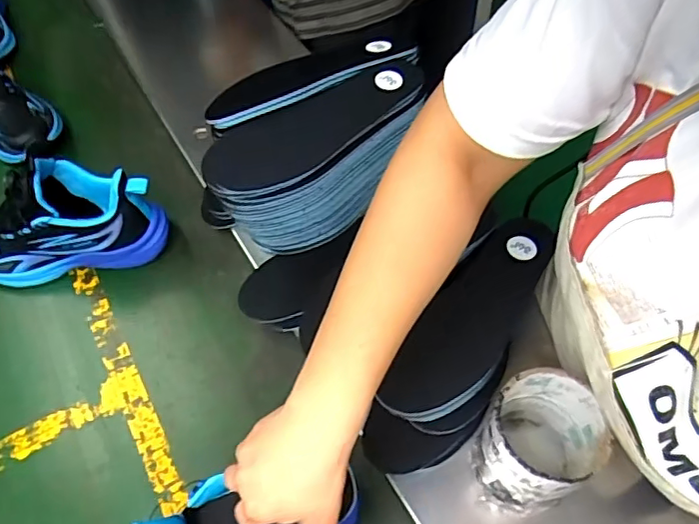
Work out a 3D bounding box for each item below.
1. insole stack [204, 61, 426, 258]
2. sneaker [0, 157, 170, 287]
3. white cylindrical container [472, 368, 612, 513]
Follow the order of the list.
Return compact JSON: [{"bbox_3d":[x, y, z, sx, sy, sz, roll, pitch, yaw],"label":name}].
[{"bbox_3d":[-0.026,-0.102,0.584,0.227,0.128,0.084,-24,61,-13],"label":"insole stack"},{"bbox_3d":[-0.339,-0.050,0.634,0.242,0.132,0.085,-10,58,-3],"label":"sneaker"},{"bbox_3d":[0.148,0.145,0.452,0.084,0.113,0.075,-32,63,-16],"label":"white cylindrical container"}]

